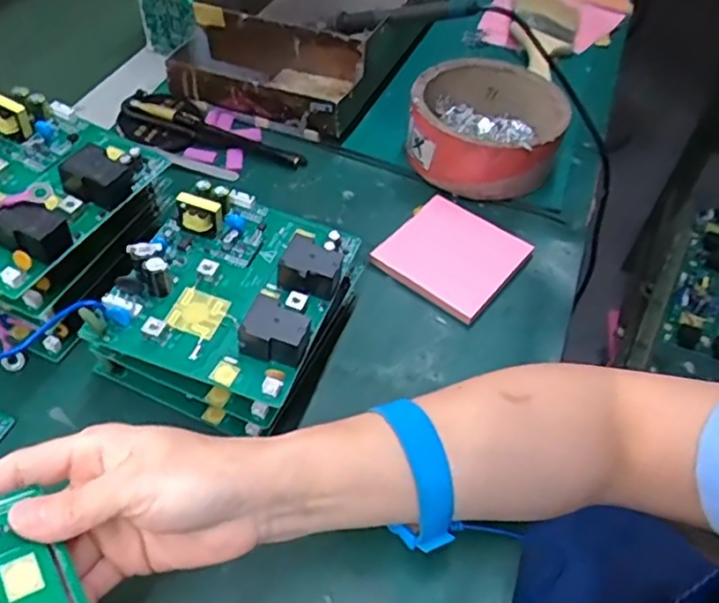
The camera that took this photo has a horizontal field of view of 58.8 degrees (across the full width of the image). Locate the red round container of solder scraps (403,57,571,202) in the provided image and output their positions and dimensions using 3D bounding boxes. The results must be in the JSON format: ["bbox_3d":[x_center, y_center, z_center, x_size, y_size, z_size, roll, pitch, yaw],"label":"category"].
[{"bbox_3d":[0.103,-0.142,0.517,0.114,0.057,0.119,2,50,-3],"label":"red round container of solder scraps"}]

